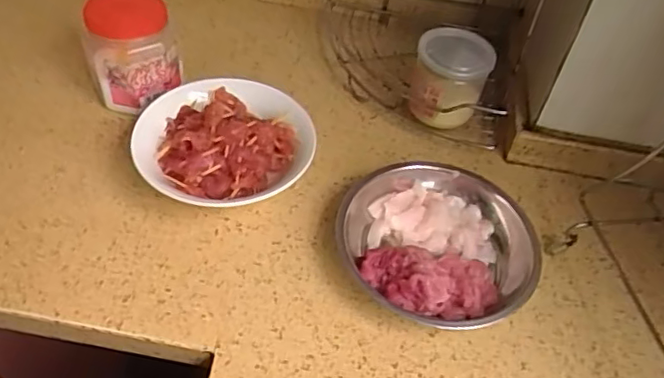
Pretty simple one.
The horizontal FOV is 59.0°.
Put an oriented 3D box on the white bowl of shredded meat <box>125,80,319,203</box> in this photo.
[{"bbox_3d":[-0.115,-0.044,0.630,0.184,0.075,0.155,-33,60,-30],"label":"white bowl of shredded meat"}]

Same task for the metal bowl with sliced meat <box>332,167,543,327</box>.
[{"bbox_3d":[0.105,0.052,0.590,0.182,0.047,0.191,3,49,-4],"label":"metal bowl with sliced meat"}]

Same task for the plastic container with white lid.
[{"bbox_3d":[0.136,-0.120,0.704,0.084,0.111,0.081,19,49,10],"label":"plastic container with white lid"}]

